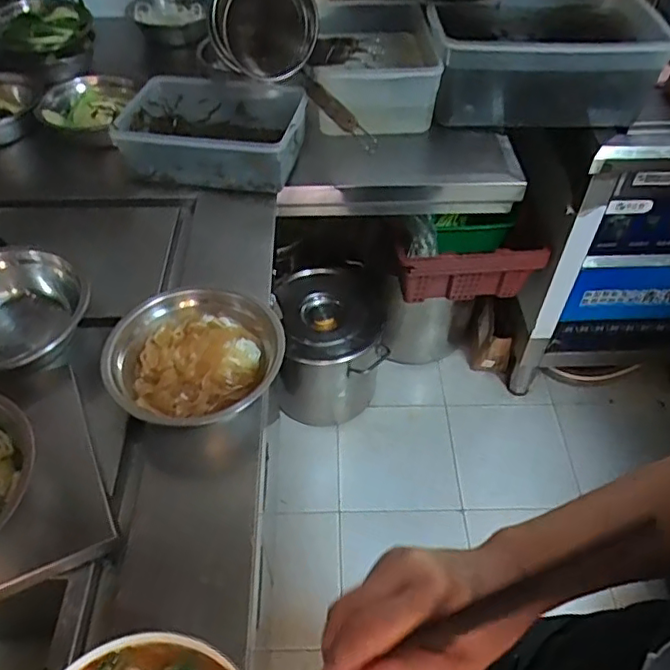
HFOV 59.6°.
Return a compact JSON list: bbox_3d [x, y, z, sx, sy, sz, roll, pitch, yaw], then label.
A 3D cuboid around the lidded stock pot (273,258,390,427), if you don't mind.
[{"bbox_3d":[-0.006,0.029,1.489,0.259,0.328,0.284,0,50,0],"label":"lidded stock pot"}]

